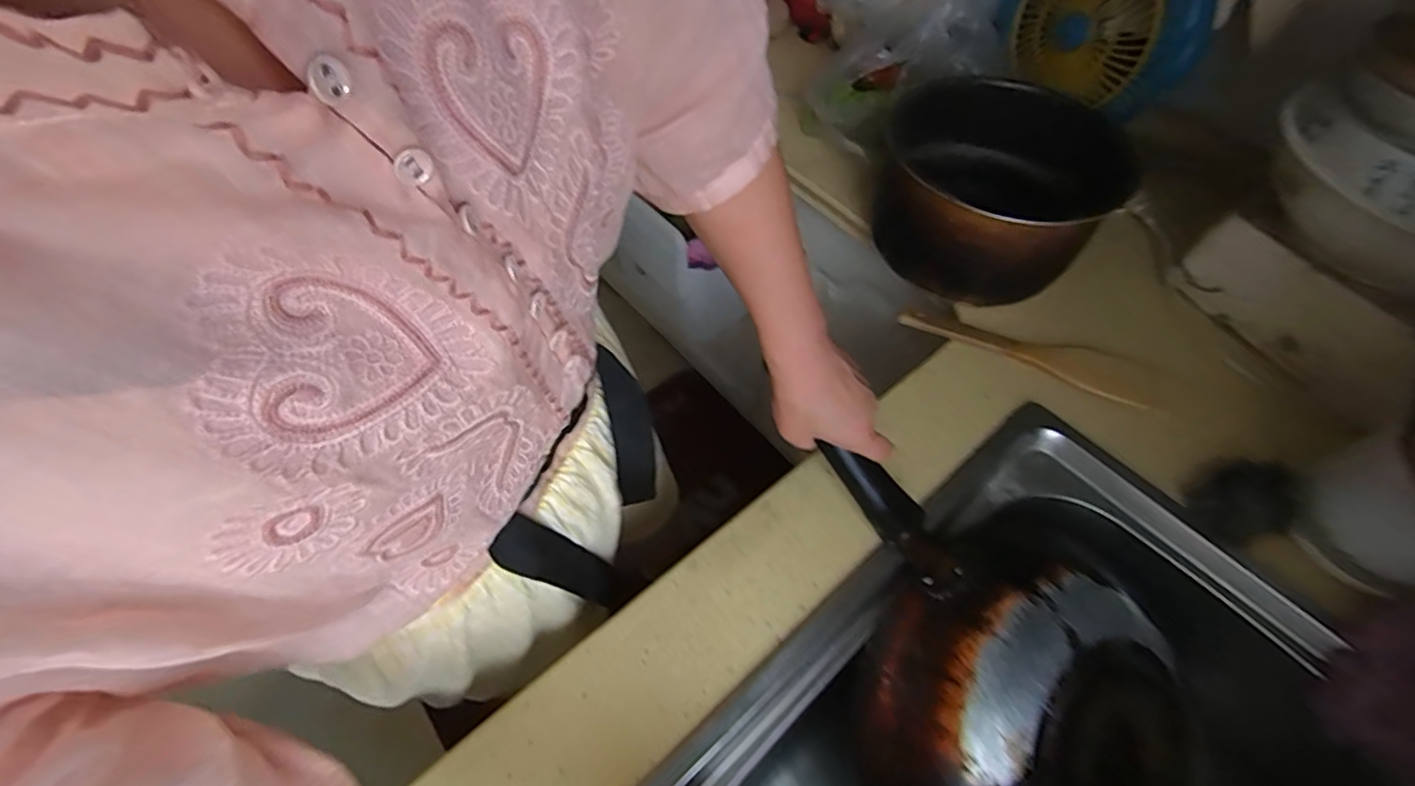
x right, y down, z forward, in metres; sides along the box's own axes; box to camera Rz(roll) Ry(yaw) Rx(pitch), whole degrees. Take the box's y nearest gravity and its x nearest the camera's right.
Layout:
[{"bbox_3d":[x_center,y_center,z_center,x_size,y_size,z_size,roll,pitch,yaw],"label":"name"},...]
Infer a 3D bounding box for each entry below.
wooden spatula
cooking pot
[{"bbox_3d":[0.312,-0.046,0.598,0.233,0.019,0.052,25,59,15],"label":"wooden spatula"},{"bbox_3d":[0.296,-0.205,0.648,0.208,0.131,0.228,1,56,-1],"label":"cooking pot"}]

